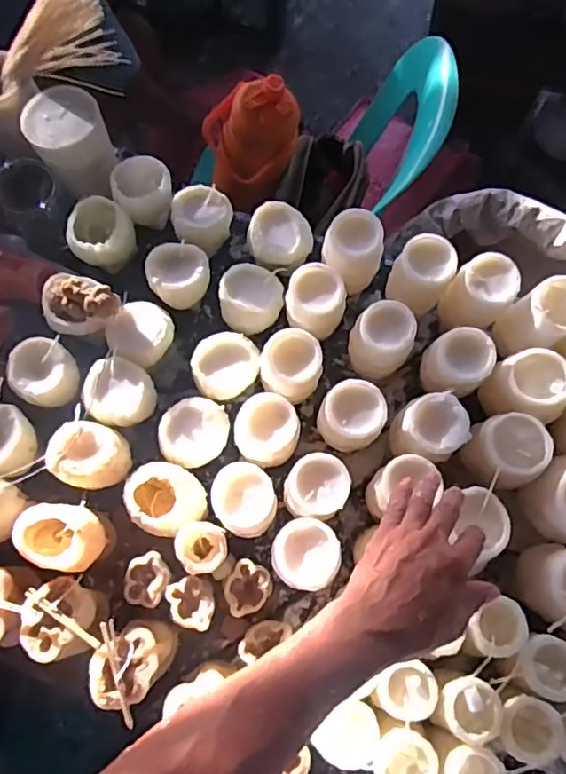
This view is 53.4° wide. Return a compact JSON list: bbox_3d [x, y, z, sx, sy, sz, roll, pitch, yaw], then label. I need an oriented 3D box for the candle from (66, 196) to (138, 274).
[{"bbox_3d":[-0.217,-0.179,0.674,0.071,0.057,0.067,0,74,1],"label":"candle"}]

